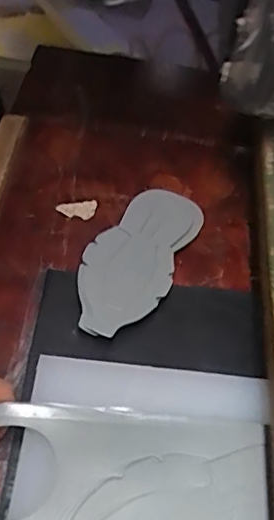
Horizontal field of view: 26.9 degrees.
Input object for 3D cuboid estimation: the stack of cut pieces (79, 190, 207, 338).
[{"bbox_3d":[-0.003,-0.005,0.587,0.089,0.012,0.212,14,47,18],"label":"stack of cut pieces"}]

